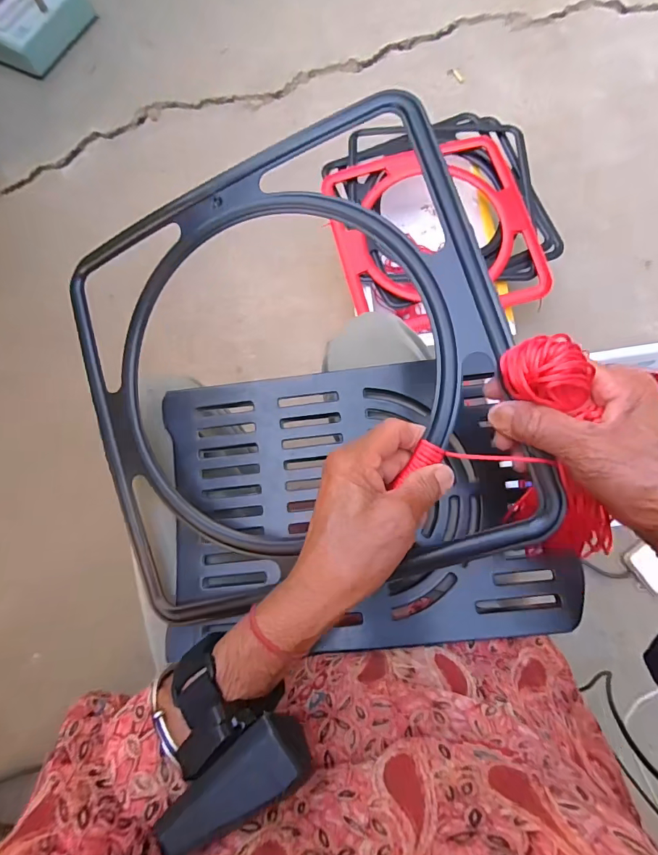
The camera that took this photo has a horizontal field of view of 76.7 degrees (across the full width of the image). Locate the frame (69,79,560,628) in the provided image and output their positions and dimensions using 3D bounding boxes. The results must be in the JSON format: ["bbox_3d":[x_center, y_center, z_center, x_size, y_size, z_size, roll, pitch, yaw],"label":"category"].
[{"bbox_3d":[-0.039,-0.037,0.316,0.325,0.028,0.331,-17,86,15],"label":"frame"}]

